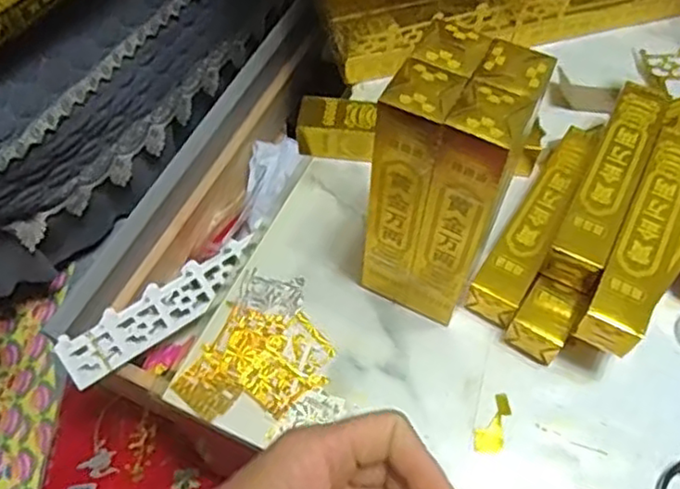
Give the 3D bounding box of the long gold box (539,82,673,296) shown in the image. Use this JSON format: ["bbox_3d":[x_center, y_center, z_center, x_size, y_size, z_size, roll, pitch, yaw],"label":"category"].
[{"bbox_3d":[0.227,-0.051,0.570,0.046,0.053,0.200,24,61,15],"label":"long gold box"}]

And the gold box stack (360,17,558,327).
[{"bbox_3d":[0.079,-0.040,0.503,0.089,0.235,0.088,25,61,15],"label":"gold box stack"}]

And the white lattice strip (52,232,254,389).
[{"bbox_3d":[-0.179,0.064,0.675,0.213,0.009,0.052,-33,89,-21],"label":"white lattice strip"}]

